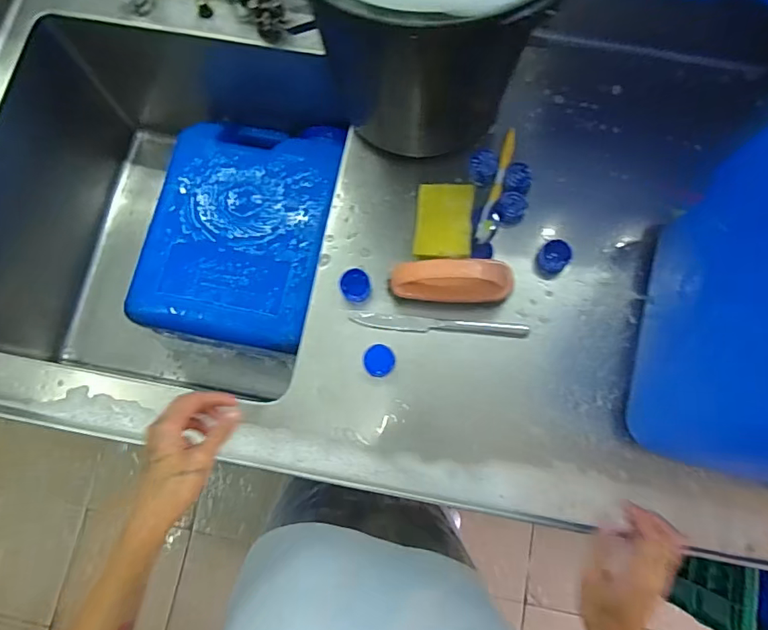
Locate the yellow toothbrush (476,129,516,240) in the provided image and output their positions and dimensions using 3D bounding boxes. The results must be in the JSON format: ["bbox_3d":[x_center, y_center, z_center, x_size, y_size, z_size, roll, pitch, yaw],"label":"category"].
[{"bbox_3d":[0.147,-0.171,0.649,0.020,0.011,0.172,15,78,5],"label":"yellow toothbrush"}]

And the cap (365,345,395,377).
[{"bbox_3d":[-0.005,0.057,0.622,0.035,0.021,0.037,0,77,1],"label":"cap"}]

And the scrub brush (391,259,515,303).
[{"bbox_3d":[0.084,-0.039,0.625,0.145,0.046,0.049,1,77,2],"label":"scrub brush"}]

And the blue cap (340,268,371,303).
[{"bbox_3d":[-0.036,-0.038,0.638,0.036,0.019,0.039,1,77,2],"label":"blue cap"}]

